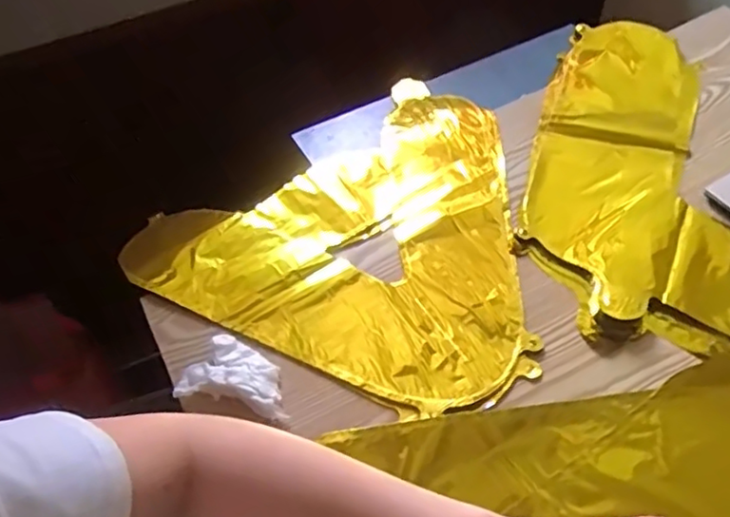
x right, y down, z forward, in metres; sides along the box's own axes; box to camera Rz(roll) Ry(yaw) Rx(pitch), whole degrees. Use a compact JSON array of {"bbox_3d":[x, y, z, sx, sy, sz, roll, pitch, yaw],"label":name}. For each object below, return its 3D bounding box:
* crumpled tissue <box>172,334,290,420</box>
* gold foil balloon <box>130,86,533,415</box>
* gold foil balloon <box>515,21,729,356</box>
[{"bbox_3d":[-0.098,0.087,0.492,0.086,0.019,0.057,11,53,11],"label":"crumpled tissue"},{"bbox_3d":[0.010,-0.050,0.611,0.359,0.023,0.352,22,57,19],"label":"gold foil balloon"},{"bbox_3d":[0.270,-0.096,0.619,0.219,0.013,0.417,5,53,8],"label":"gold foil balloon"}]

